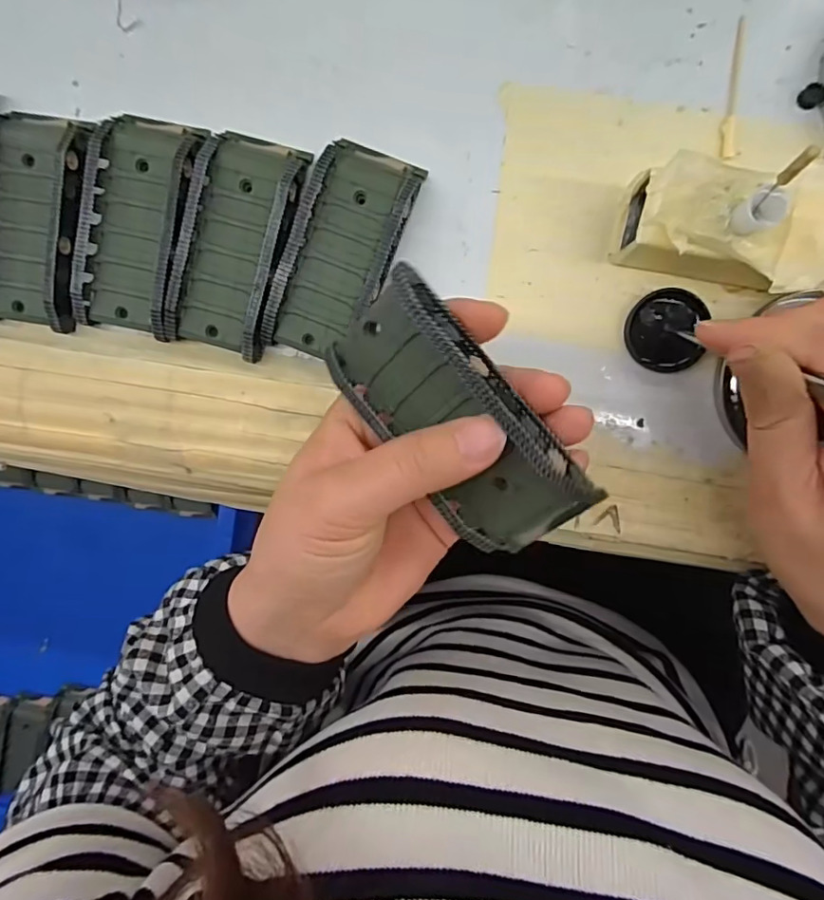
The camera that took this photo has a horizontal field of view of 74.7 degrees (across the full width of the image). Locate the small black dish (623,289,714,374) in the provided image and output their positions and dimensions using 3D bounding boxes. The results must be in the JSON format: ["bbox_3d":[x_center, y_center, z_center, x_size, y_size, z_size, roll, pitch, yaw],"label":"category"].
[{"bbox_3d":[0.113,-0.054,0.241,0.033,0.008,0.035,0,95,4],"label":"small black dish"}]

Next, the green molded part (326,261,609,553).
[{"bbox_3d":[0.017,-0.011,0.180,0.096,0.026,0.046,49,120,4],"label":"green molded part"}]

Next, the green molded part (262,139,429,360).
[{"bbox_3d":[-0.030,-0.089,0.243,0.045,0.019,0.095,22,96,2],"label":"green molded part"}]

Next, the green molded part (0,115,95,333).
[{"bbox_3d":[-0.175,-0.106,0.250,0.050,0.016,0.093,12,96,3],"label":"green molded part"}]

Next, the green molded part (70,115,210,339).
[{"bbox_3d":[-0.126,-0.104,0.247,0.048,0.016,0.096,11,96,3],"label":"green molded part"}]

